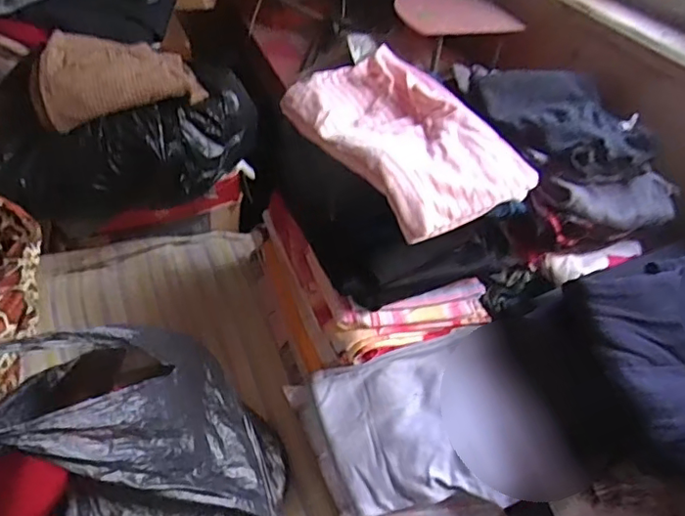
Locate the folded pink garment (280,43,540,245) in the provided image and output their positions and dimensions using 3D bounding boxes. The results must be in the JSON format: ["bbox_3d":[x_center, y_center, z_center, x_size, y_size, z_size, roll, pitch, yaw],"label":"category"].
[{"bbox_3d":[0.080,-0.192,0.825,0.229,0.072,0.382,-20,48,-26],"label":"folded pink garment"}]

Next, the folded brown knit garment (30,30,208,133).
[{"bbox_3d":[-0.421,-0.346,1.050,0.293,0.077,0.229,-14,46,-21],"label":"folded brown knit garment"}]

